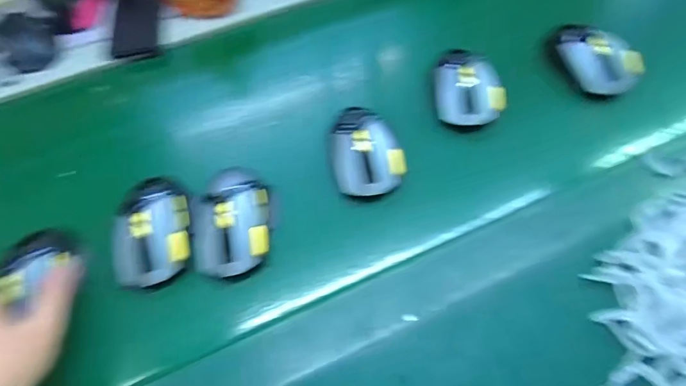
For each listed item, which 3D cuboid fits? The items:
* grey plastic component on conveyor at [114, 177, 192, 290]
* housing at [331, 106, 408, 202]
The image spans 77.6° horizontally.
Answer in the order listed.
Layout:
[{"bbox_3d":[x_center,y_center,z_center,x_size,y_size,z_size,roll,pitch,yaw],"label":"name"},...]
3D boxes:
[{"bbox_3d":[-0.178,0.029,0.401,0.064,0.023,0.109,-11,62,-4],"label":"grey plastic component on conveyor"},{"bbox_3d":[0.020,-0.047,0.443,0.068,0.032,0.110,-15,61,-7],"label":"housing"}]

